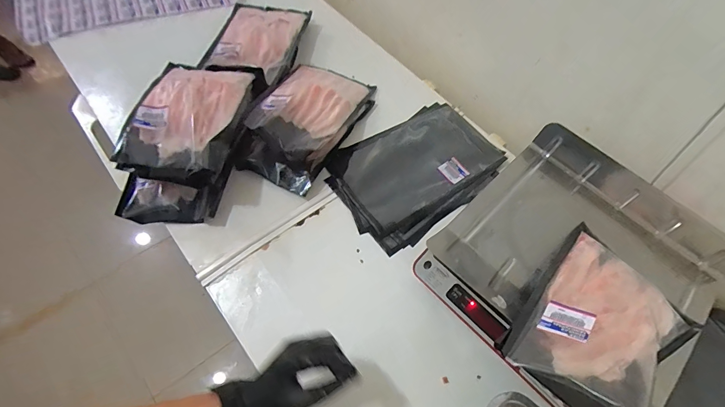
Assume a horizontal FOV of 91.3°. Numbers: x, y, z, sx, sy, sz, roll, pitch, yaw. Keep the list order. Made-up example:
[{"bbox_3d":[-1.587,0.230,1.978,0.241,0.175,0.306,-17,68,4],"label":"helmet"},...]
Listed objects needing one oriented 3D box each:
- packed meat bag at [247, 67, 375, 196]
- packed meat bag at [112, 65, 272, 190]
[{"bbox_3d":[-0.114,-0.198,0.742,0.182,0.063,0.334,23,59,8],"label":"packed meat bag"},{"bbox_3d":[-0.322,-0.175,0.665,0.204,0.055,0.297,11,58,0],"label":"packed meat bag"}]

